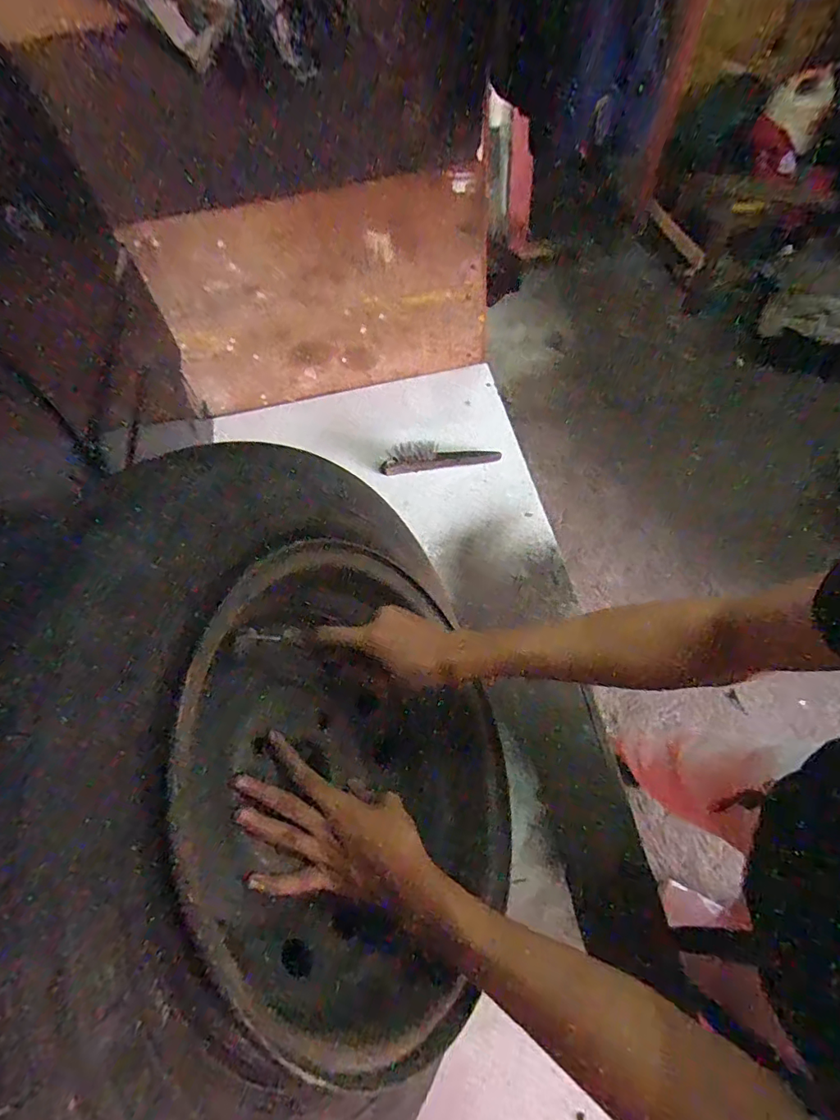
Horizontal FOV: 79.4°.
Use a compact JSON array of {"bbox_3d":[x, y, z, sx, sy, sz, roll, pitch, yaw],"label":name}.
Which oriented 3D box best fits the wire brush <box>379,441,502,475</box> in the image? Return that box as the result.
[{"bbox_3d":[0.035,-0.191,0.909,0.212,0.025,0.052,-5,64,-1],"label":"wire brush"}]

